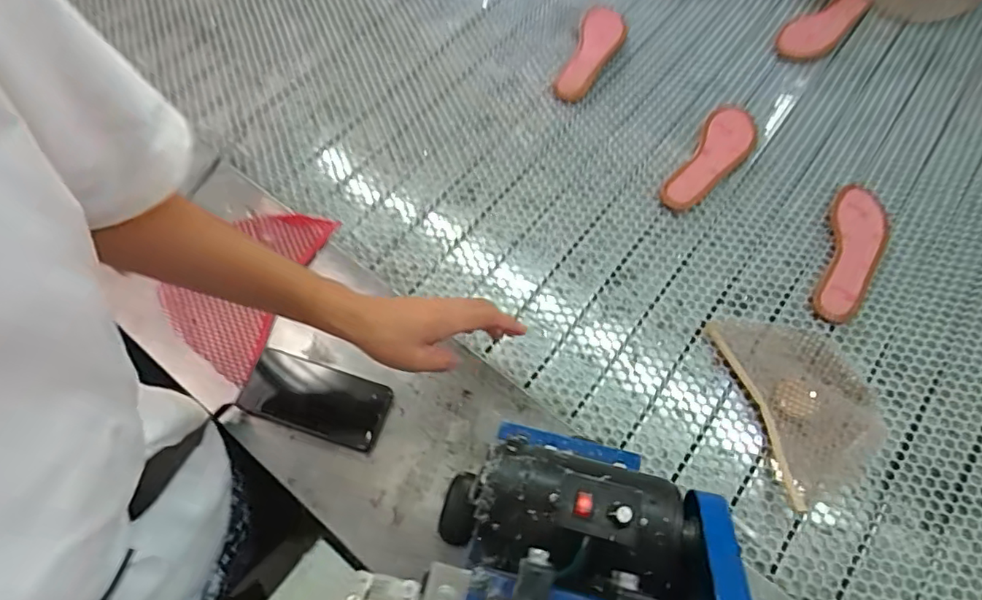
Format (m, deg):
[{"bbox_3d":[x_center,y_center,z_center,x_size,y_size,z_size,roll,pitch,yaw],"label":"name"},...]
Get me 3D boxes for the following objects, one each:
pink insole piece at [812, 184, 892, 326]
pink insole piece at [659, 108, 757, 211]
[{"bbox_3d":[0.492,-0.060,0.726,0.078,0.016,0.222,22,68,9],"label":"pink insole piece"},{"bbox_3d":[0.325,-0.206,0.789,0.075,0.018,0.223,31,70,13],"label":"pink insole piece"}]

